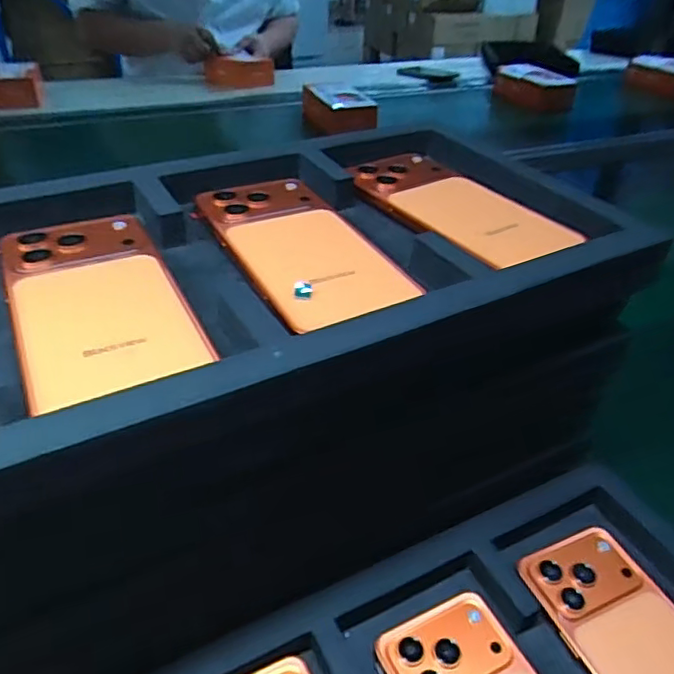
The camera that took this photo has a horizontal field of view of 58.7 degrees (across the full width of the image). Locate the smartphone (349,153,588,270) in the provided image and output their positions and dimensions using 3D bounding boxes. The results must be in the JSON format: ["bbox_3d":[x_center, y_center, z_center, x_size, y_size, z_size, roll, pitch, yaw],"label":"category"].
[{"bbox_3d":[0.082,-0.089,0.396,0.093,0.012,0.161,-18,40,-27],"label":"smartphone"}]

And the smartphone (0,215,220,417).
[{"bbox_3d":[-0.116,-0.021,0.290,0.076,0.012,0.141,-15,39,-24],"label":"smartphone"}]

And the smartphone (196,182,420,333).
[{"bbox_3d":[-0.021,-0.054,0.338,0.075,0.012,0.148,-15,39,-24],"label":"smartphone"}]

